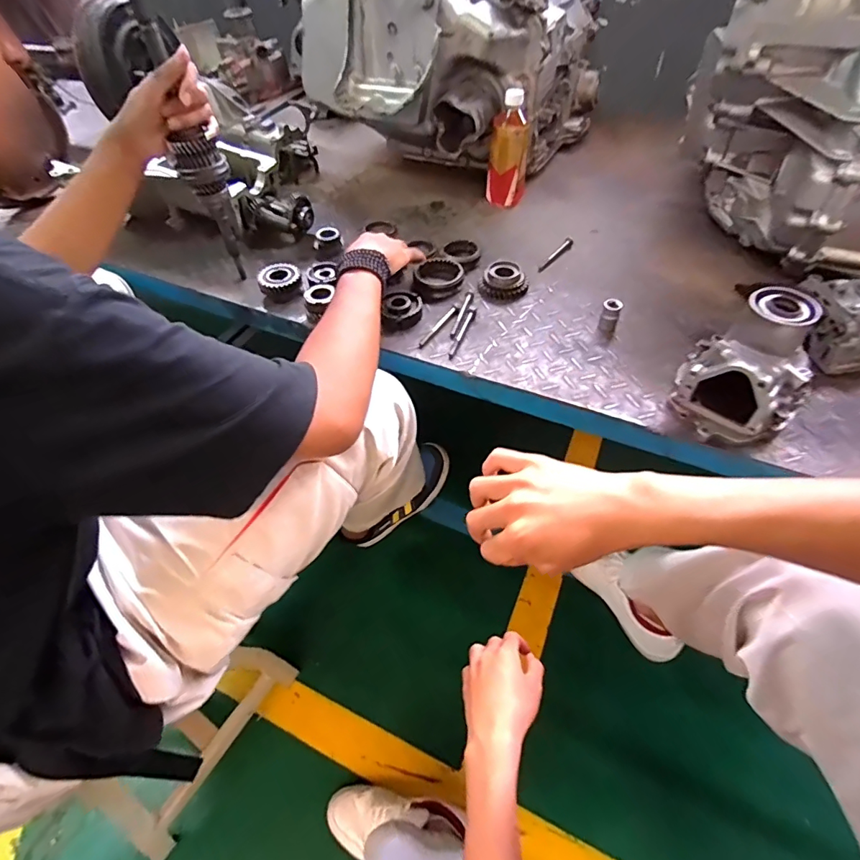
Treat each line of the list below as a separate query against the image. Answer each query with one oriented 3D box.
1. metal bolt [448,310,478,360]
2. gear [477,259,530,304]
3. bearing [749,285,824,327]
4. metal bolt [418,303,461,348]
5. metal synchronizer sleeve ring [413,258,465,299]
[{"bbox_3d":[0.047,-0.142,0.686,0.012,0.009,0.107,17,53,17],"label":"metal bolt"},{"bbox_3d":[0.116,-0.233,0.746,0.075,0.032,0.075,7,51,9],"label":"gear"},{"bbox_3d":[0.371,-0.130,0.496,0.062,0.010,0.062,-2,50,2],"label":"bearing"},{"bbox_3d":[0.014,-0.154,0.696,0.013,0.007,0.107,28,57,24],"label":"metal bolt"},{"bbox_3d":[0.014,-0.247,0.761,0.072,0.026,0.084,18,53,18],"label":"metal synchronizer sleeve ring"}]

